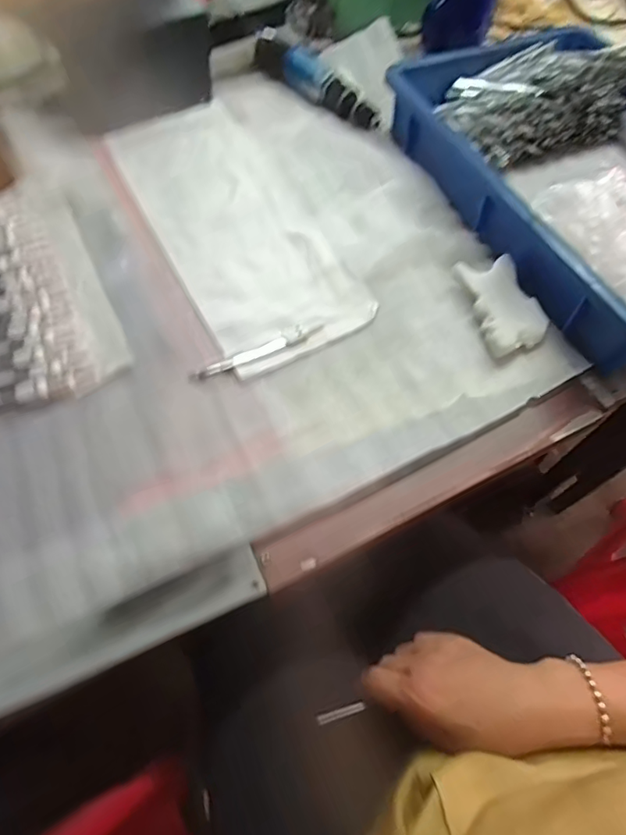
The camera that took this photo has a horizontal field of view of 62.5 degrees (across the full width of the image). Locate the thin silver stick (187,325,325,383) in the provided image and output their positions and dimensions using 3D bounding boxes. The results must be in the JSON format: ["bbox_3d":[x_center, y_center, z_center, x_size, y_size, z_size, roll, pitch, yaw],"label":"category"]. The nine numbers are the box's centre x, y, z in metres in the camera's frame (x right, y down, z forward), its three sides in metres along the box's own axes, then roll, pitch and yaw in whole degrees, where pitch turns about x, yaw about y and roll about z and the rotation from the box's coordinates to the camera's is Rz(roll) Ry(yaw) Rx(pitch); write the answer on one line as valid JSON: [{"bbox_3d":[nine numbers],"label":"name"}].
[{"bbox_3d":[-0.049,-0.060,0.465,0.125,0.007,0.017,-27,64,-17],"label":"thin silver stick"}]

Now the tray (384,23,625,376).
[{"bbox_3d":[0.301,-0.257,0.535,0.299,0.084,0.403,-22,63,-15],"label":"tray"}]

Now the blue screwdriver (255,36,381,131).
[{"bbox_3d":[0.001,-0.428,0.651,0.046,0.034,0.216,-38,68,-22],"label":"blue screwdriver"}]

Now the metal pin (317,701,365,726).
[{"bbox_3d":[0.023,0.231,0.403,0.040,0.005,0.007,-6,59,-22],"label":"metal pin"}]

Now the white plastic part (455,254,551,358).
[{"bbox_3d":[0.178,-0.108,0.487,0.055,0.029,0.096,-13,61,-10],"label":"white plastic part"}]

